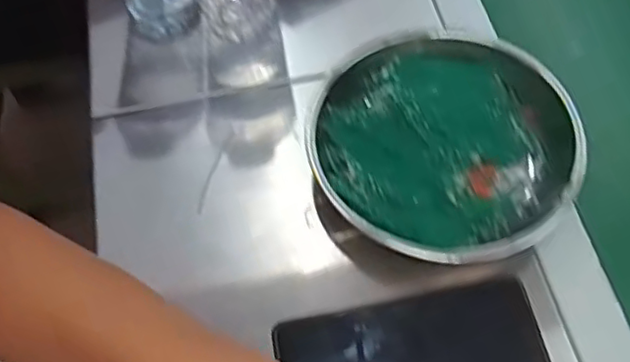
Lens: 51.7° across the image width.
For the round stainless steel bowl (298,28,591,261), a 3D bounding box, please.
[{"bbox_3d":[0.093,-0.027,0.467,0.181,0.035,0.182,-1,61,2],"label":"round stainless steel bowl"}]

